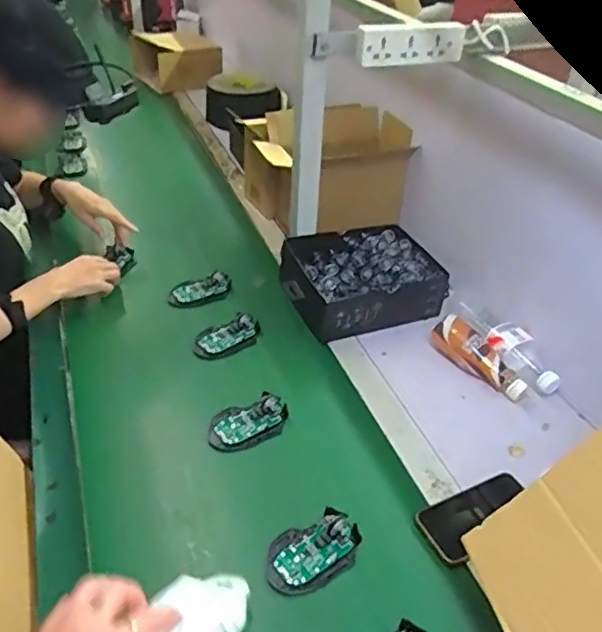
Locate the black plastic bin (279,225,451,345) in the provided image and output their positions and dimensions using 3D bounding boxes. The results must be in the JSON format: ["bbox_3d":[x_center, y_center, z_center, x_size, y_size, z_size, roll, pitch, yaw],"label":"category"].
[{"bbox_3d":[0.100,-0.061,1.046,0.256,0.100,0.190,-12,38,-18],"label":"black plastic bin"}]

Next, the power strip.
[{"bbox_3d":[0.163,-0.399,0.880,0.174,0.055,0.022,-11,37,-17],"label":"power strip"}]

